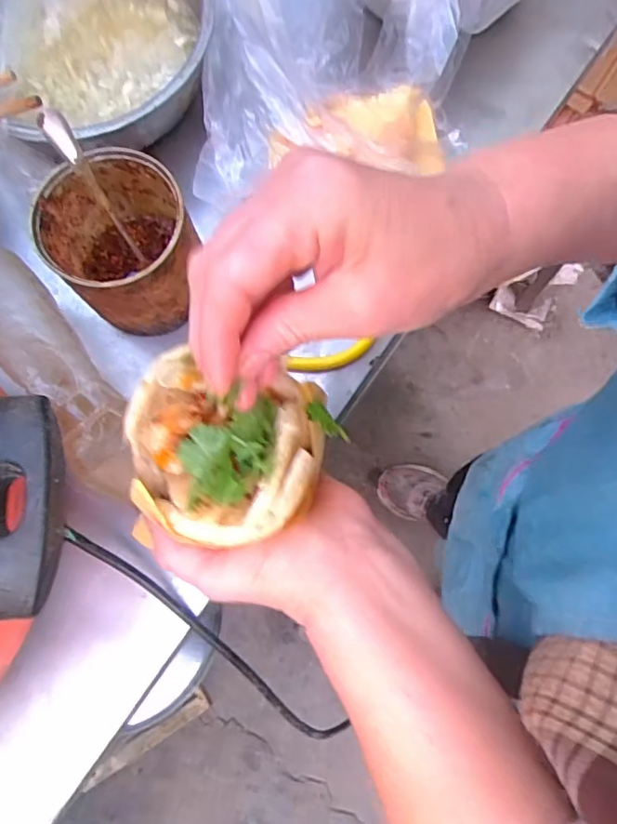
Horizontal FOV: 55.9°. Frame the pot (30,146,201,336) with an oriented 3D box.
[{"bbox_3d":[-0.133,-0.117,0.421,0.094,0.091,0.098,0,73,-1],"label":"pot"}]

